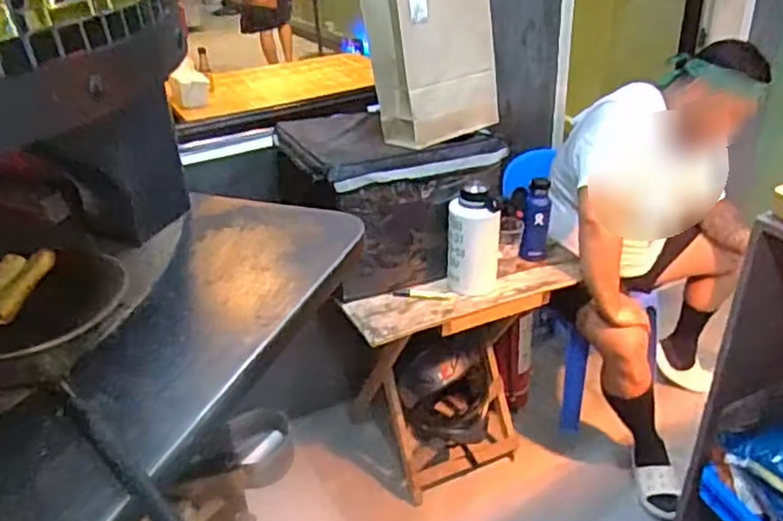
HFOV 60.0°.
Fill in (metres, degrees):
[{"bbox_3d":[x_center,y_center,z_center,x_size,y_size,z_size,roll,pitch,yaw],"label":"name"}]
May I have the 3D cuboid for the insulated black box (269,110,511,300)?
[{"bbox_3d":[-0.019,-0.184,1.825,0.477,0.339,0.483,-18,33,-22],"label":"insulated black box"}]

